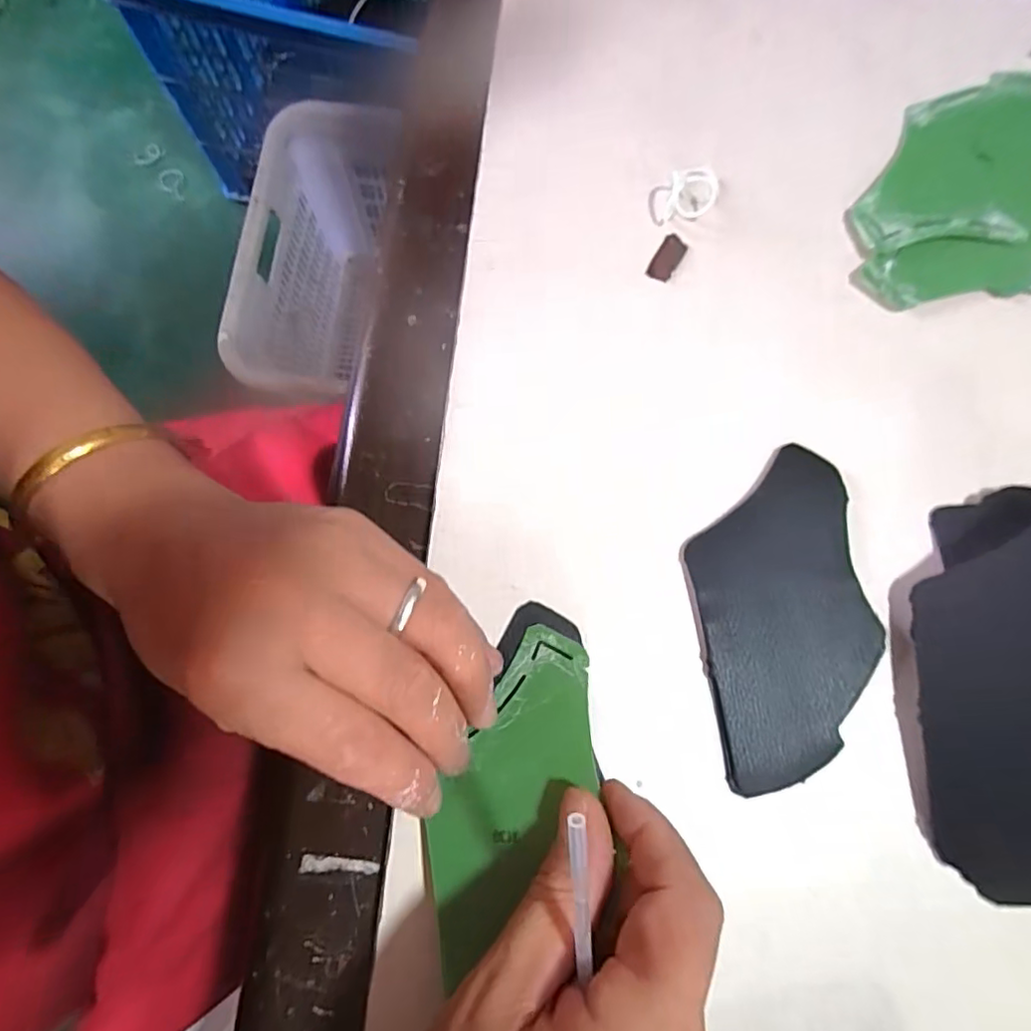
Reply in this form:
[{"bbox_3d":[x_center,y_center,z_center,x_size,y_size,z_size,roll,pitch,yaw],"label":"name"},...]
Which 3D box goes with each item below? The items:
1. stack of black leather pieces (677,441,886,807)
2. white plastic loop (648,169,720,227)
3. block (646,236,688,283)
[{"bbox_3d":[0.104,0.037,0.232,0.068,0.007,0.120,-8,77,-2],"label":"stack of black leather pieces"},{"bbox_3d":[0.077,-0.144,0.270,0.033,0.006,0.023,-9,78,-3],"label":"white plastic loop"},{"bbox_3d":[0.068,-0.115,0.266,0.011,0.004,0.022,27,78,5],"label":"block"}]

